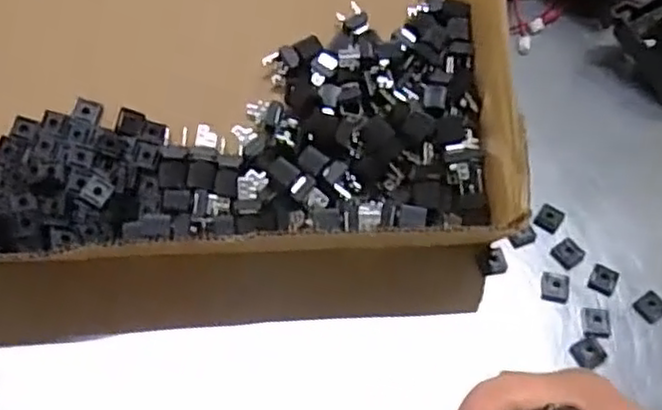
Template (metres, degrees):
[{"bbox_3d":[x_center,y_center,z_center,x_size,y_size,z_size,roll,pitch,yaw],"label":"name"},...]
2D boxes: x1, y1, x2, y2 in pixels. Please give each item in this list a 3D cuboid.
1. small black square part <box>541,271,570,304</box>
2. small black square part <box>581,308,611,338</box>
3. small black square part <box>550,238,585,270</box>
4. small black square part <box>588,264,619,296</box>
[{"bbox_3d":[0.115,0.042,0.359,0.014,0.004,0.016,13,60,5],"label":"small black square part"},{"bbox_3d":[0.131,0.058,0.348,0.013,0.004,0.015,7,60,2],"label":"small black square part"},{"bbox_3d":[0.124,0.025,0.367,0.015,0.004,0.014,-31,65,-19],"label":"small black square part"},{"bbox_3d":[0.140,0.038,0.359,0.013,0.004,0.016,27,62,13],"label":"small black square part"}]

